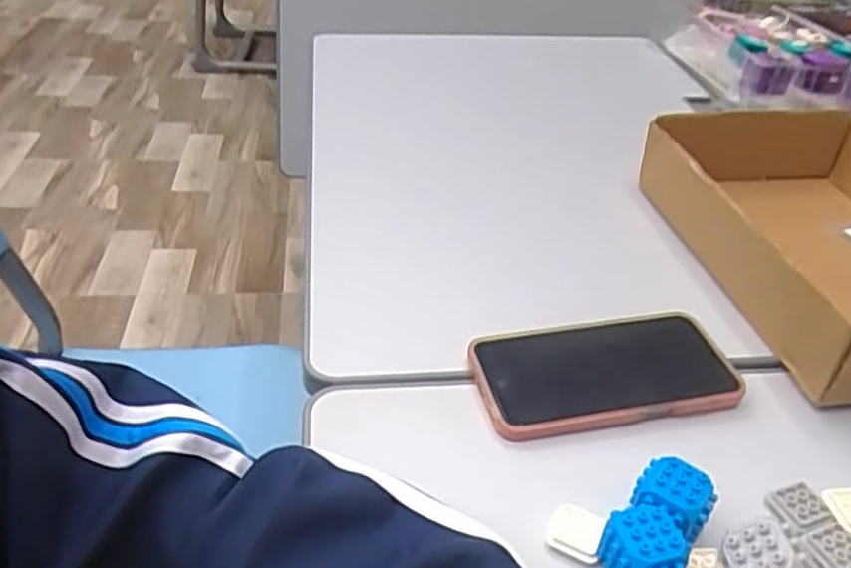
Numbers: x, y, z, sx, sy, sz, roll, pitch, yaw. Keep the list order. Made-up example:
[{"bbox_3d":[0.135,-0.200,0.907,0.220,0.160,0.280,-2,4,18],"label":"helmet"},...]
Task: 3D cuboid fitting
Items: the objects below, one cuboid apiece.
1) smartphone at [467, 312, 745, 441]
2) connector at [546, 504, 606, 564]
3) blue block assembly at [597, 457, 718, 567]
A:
[{"bbox_3d":[0.116,0.054,0.466,0.167,0.013,0.082,-5,38,-13],"label":"smartphone"},{"bbox_3d":[0.079,0.129,0.378,0.026,0.008,0.025,18,39,17],"label":"connector"},{"bbox_3d":[0.113,0.134,0.352,0.052,0.032,0.100,13,38,10],"label":"blue block assembly"}]

